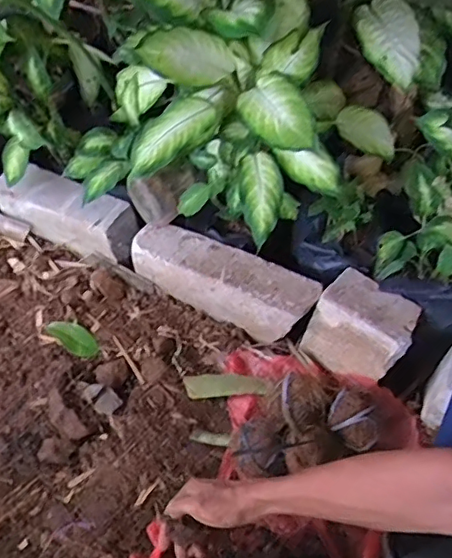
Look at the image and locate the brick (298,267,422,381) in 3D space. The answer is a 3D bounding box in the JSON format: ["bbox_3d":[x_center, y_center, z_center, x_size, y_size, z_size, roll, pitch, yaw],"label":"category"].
[{"bbox_3d":[0.210,0.075,0.875,0.142,0.115,0.124,31,61,15],"label":"brick"}]

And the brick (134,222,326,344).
[{"bbox_3d":[-0.007,0.003,0.932,0.307,0.116,0.076,24,59,11],"label":"brick"}]

